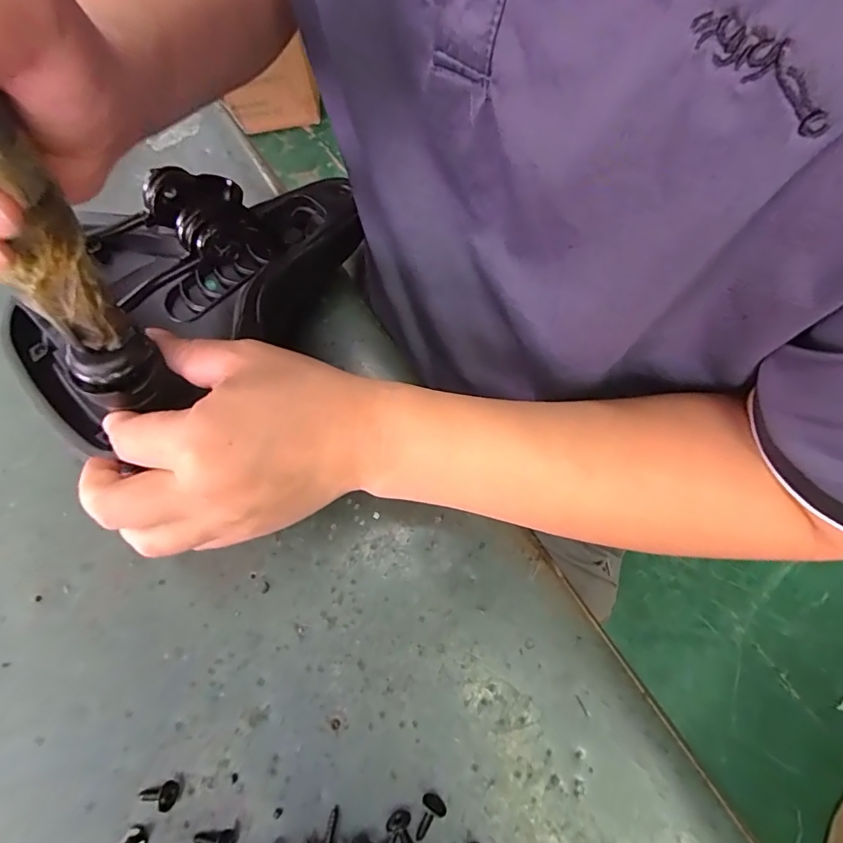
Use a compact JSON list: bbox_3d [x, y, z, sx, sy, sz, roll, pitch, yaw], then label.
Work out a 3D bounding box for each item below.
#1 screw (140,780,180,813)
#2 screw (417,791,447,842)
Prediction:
[{"bbox_3d":[-0.139,0.198,0.263,0.020,0.010,0.013,-13,67,18],"label":"screw"},{"bbox_3d":[0.004,0.203,0.256,0.012,0.009,0.021,26,92,12],"label":"screw"}]

